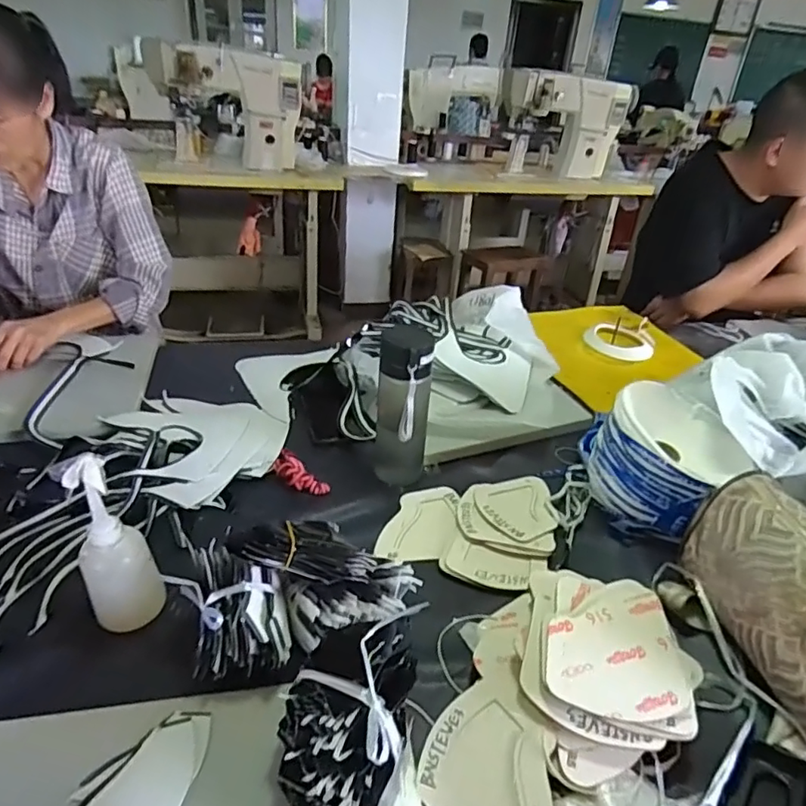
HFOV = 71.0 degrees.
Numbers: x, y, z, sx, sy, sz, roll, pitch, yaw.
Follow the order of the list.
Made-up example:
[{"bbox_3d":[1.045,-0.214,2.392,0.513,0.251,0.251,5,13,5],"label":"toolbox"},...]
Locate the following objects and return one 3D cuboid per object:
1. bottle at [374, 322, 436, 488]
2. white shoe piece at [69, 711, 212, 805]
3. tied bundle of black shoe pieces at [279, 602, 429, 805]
[{"bbox_3d":[-0.002,0.012,0.714,0.071,0.212,0.054,3,31,-3],"label":"bottle"},{"bbox_3d":[-0.198,0.279,0.431,0.086,0.005,0.083,0,32,-8],"label":"white shoe piece"},{"bbox_3d":[-0.042,0.242,0.441,0.089,0.084,0.183,14,32,14],"label":"tied bundle of black shoe pieces"}]

